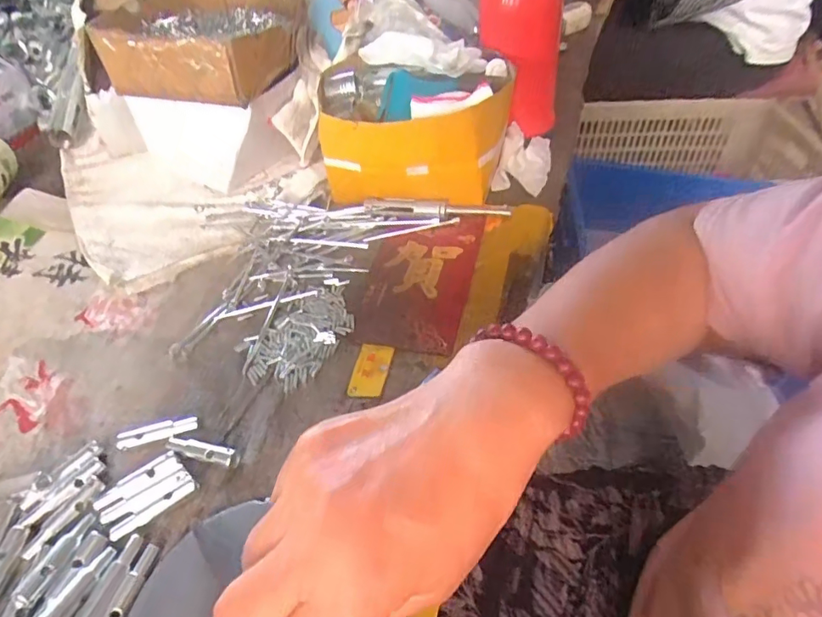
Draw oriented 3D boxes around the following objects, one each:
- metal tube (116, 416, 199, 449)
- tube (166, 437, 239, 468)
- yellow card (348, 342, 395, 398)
[{"bbox_3d":[-0.166,0.081,0.338,0.051,0.009,0.010,-13,47,-7],"label":"metal tube"},{"bbox_3d":[-0.133,0.089,0.324,0.052,0.009,0.011,11,48,15],"label":"tube"},{"bbox_3d":[-0.029,0.043,0.365,0.025,0.004,0.045,7,47,11],"label":"yellow card"}]

